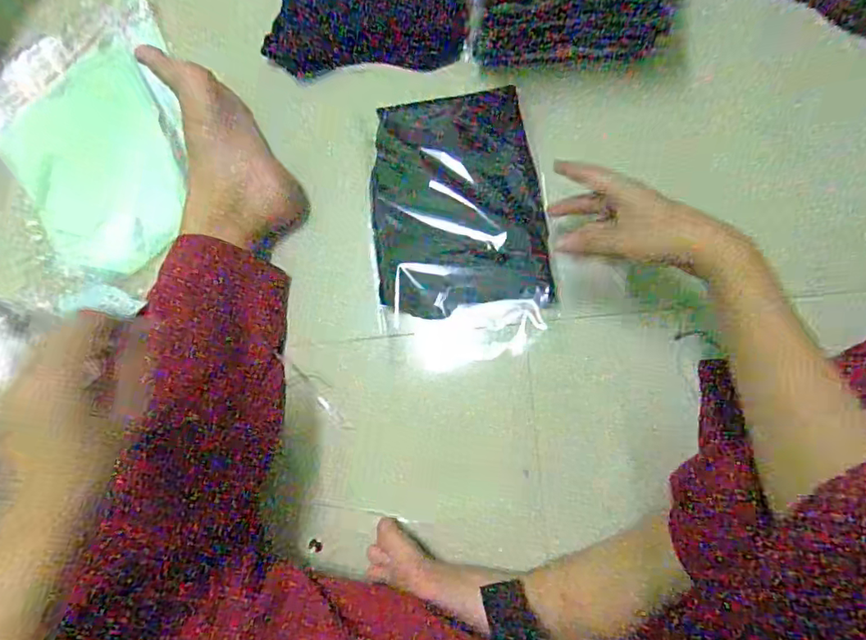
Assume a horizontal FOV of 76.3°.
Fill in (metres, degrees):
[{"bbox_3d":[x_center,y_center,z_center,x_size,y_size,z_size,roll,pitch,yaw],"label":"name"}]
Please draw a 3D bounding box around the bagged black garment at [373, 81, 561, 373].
[{"bbox_3d":[0.023,-0.087,0.497,0.154,0.016,0.245,-5,82,9],"label":"bagged black garment"}]

